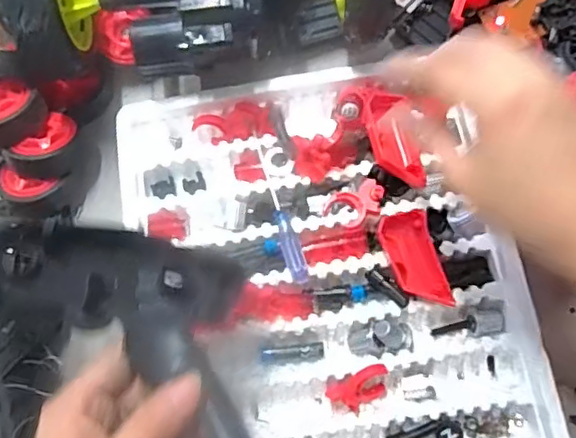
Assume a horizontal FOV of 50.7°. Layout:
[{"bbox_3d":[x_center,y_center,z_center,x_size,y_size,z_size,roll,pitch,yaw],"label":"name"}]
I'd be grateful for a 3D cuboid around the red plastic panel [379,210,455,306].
[{"bbox_3d":[0.082,0.027,0.393,0.031,0.006,0.063,-18,89,11],"label":"red plastic panel"}]

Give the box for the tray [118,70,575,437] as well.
[{"bbox_3d":[0.025,0.066,0.397,0.261,0.042,0.342,-10,74,-1],"label":"tray"}]

